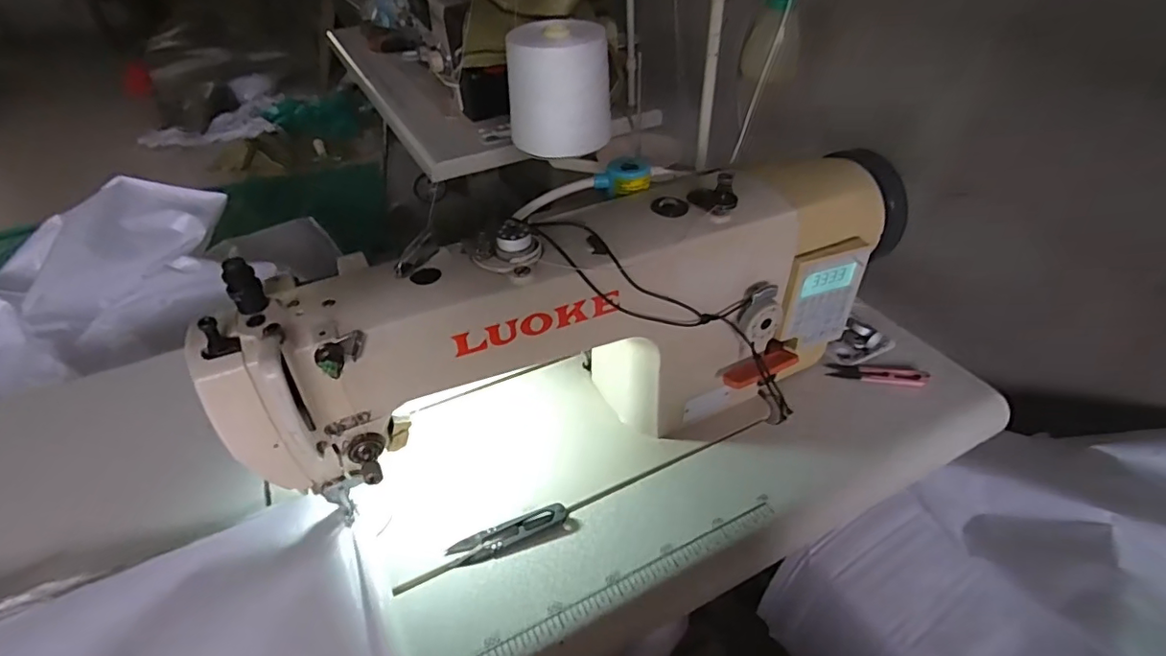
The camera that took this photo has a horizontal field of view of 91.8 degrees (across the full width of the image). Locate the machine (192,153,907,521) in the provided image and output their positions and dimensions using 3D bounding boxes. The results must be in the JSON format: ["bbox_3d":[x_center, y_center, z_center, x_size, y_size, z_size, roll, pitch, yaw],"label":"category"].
[{"bbox_3d":[0.024,0.000,0.507,0.581,0.234,0.164,-13,42,-16],"label":"machine"}]

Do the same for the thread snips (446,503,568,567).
[{"bbox_3d":[-0.062,0.171,0.474,0.099,0.009,0.025,-17,43,-20],"label":"thread snips"}]

